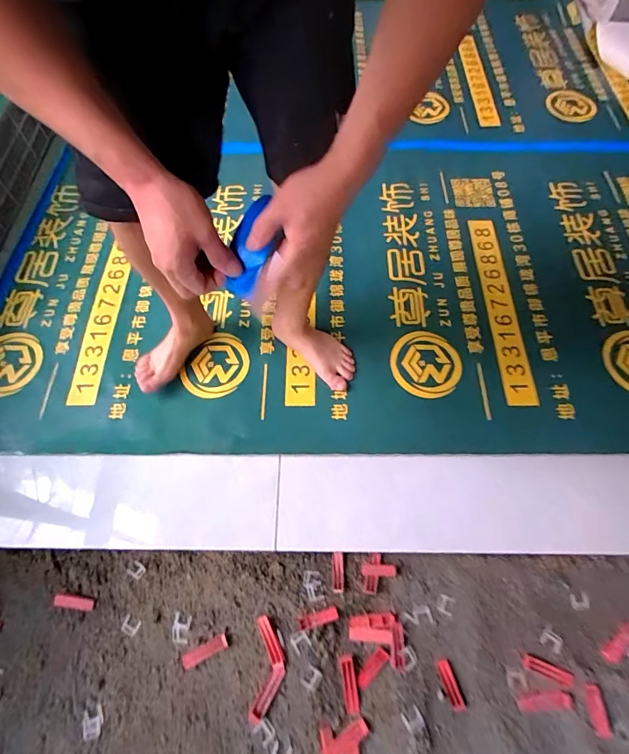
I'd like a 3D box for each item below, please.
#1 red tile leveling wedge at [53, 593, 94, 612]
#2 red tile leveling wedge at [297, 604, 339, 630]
[{"bbox_3d":[-0.465,0.437,0.779,0.076,0.016,0.024,7,65,4],"label":"red tile leveling wedge"},{"bbox_3d":[0.006,0.461,0.766,0.078,0.009,0.023,-17,65,-7],"label":"red tile leveling wedge"}]

